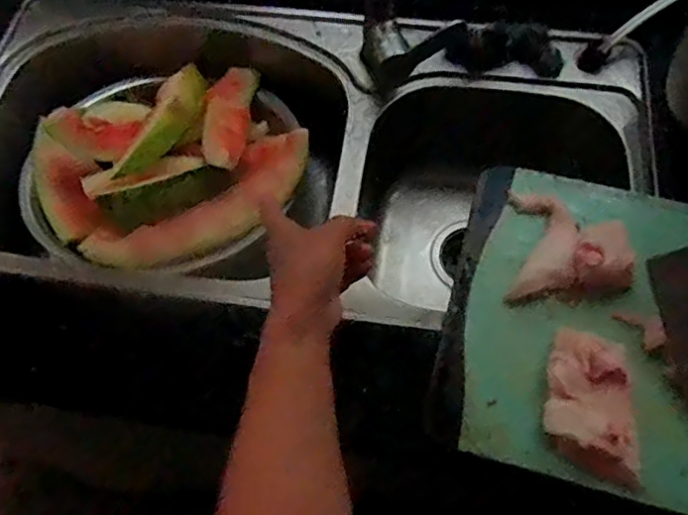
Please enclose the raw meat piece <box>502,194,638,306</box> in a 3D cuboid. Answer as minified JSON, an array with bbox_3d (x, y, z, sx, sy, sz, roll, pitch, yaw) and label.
[{"bbox_3d":[0.215,-0.018,0.584,0.118,0.041,0.115,-3,63,-1],"label":"raw meat piece"}]

